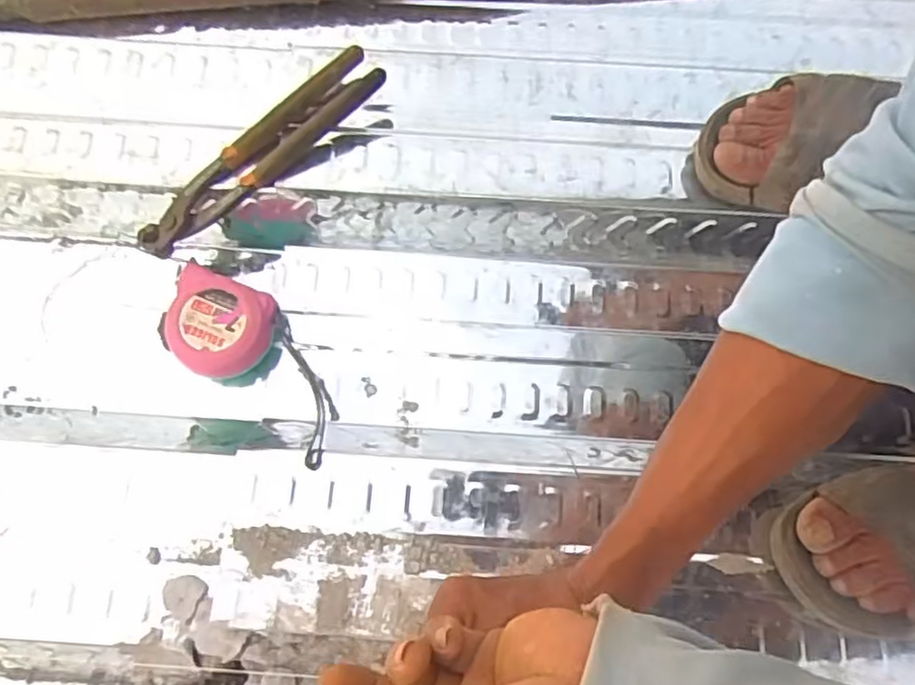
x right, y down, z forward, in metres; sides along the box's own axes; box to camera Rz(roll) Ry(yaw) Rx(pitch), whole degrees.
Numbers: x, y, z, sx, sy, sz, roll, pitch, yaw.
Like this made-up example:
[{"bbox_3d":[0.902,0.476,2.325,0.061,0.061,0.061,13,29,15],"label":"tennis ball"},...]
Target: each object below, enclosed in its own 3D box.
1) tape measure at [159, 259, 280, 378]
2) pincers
[{"bbox_3d":[-0.186,-0.009,0.526,0.083,0.043,0.074,19,75,6],"label":"tape measure"},{"bbox_3d":[-0.157,-0.150,0.519,0.220,0.032,0.041,-37,77,-9],"label":"pincers"}]

